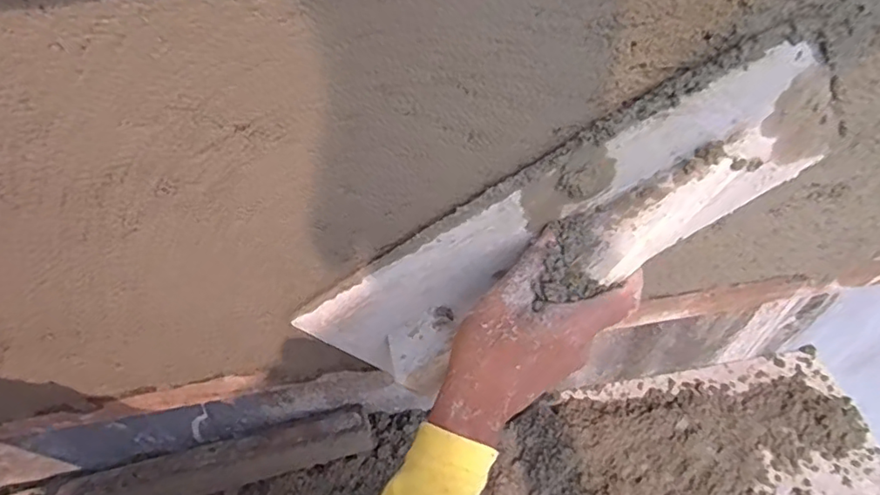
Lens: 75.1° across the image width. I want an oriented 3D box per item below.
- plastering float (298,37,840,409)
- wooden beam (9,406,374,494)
[{"bbox_3d":[0.085,0.013,0.406,0.385,0.149,0.062,-29,50,17],"label":"plastering float"},{"bbox_3d":[-0.397,0.280,0.631,0.639,0.037,0.057,-14,52,-8],"label":"wooden beam"}]

